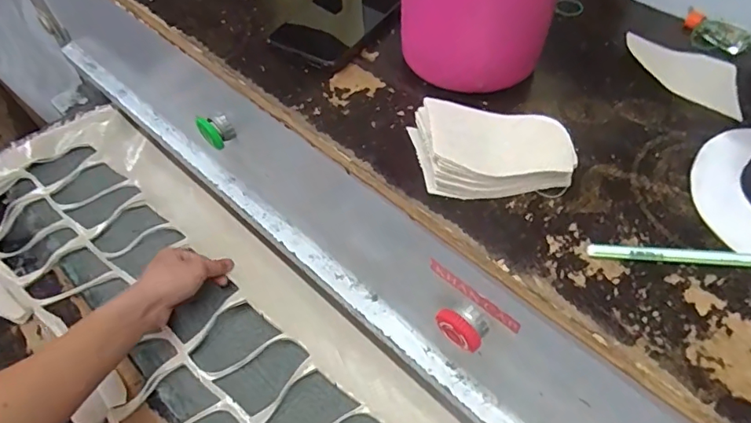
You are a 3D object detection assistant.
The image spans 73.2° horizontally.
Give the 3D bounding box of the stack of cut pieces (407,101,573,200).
[{"bbox_3d":[0.079,-0.049,0.355,0.100,0.033,0.080,-7,55,-2],"label":"stack of cut pieces"}]

